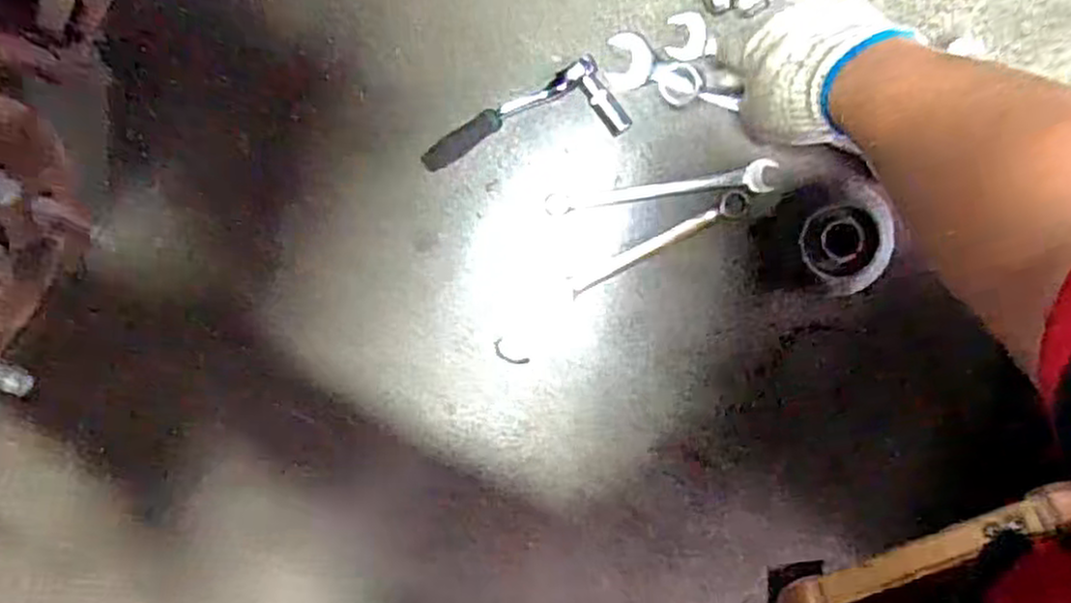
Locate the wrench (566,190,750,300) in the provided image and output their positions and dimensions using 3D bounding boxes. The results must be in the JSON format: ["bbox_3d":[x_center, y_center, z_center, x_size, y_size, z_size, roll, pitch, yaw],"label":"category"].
[{"bbox_3d":[0.097,-0.046,0.605,0.154,0.011,0.019,-26,94,8],"label":"wrench"}]

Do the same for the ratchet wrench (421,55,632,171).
[{"bbox_3d":[-0.010,-0.129,0.604,0.157,0.027,0.062,-26,94,8],"label":"ratchet wrench"}]

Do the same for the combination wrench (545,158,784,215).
[{"bbox_3d":[0.095,-0.087,0.607,0.171,0.009,0.022,-9,96,6],"label":"combination wrench"}]

